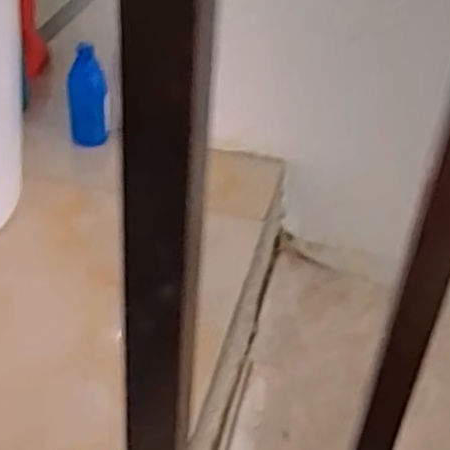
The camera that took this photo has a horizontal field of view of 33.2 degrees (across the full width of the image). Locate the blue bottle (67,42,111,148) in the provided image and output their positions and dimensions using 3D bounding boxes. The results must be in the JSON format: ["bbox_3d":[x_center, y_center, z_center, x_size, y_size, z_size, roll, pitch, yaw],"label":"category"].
[{"bbox_3d":[-0.247,-0.228,1.383,0.069,0.297,0.074,-9,62,-14],"label":"blue bottle"}]

